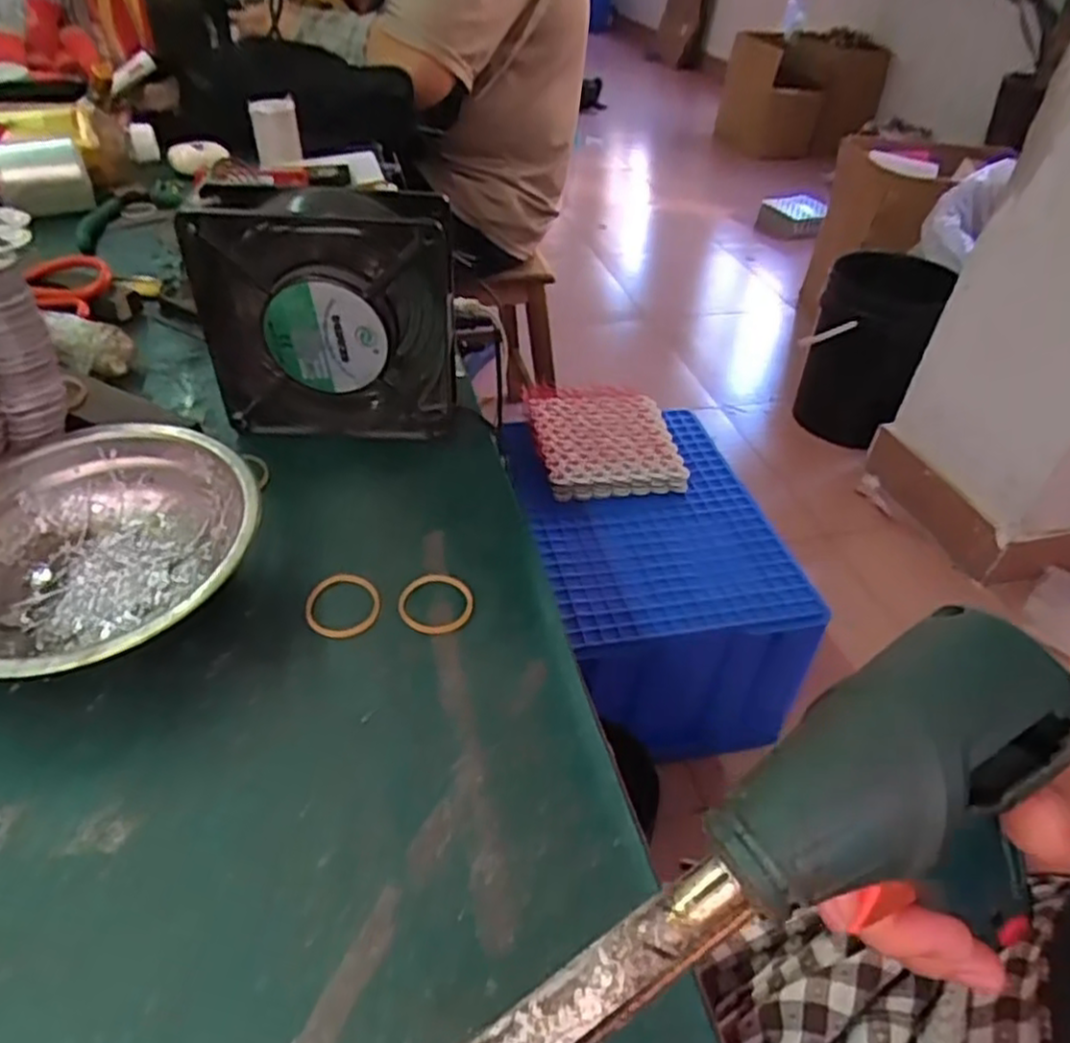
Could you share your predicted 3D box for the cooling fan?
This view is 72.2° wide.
[{"bbox_3d":[-0.102,-0.104,0.378,0.121,0.126,0.045,5,41,-1],"label":"cooling fan"}]

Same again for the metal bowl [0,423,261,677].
[{"bbox_3d":[-0.175,0.016,0.295,0.122,0.044,0.125,3,41,-3],"label":"metal bowl"}]

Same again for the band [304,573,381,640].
[{"bbox_3d":[-0.082,0.036,0.314,0.030,0.004,0.033,3,41,-3],"label":"band"}]

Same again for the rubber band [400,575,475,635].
[{"bbox_3d":[-0.042,0.034,0.317,0.032,0.004,0.033,3,41,-3],"label":"rubber band"}]

